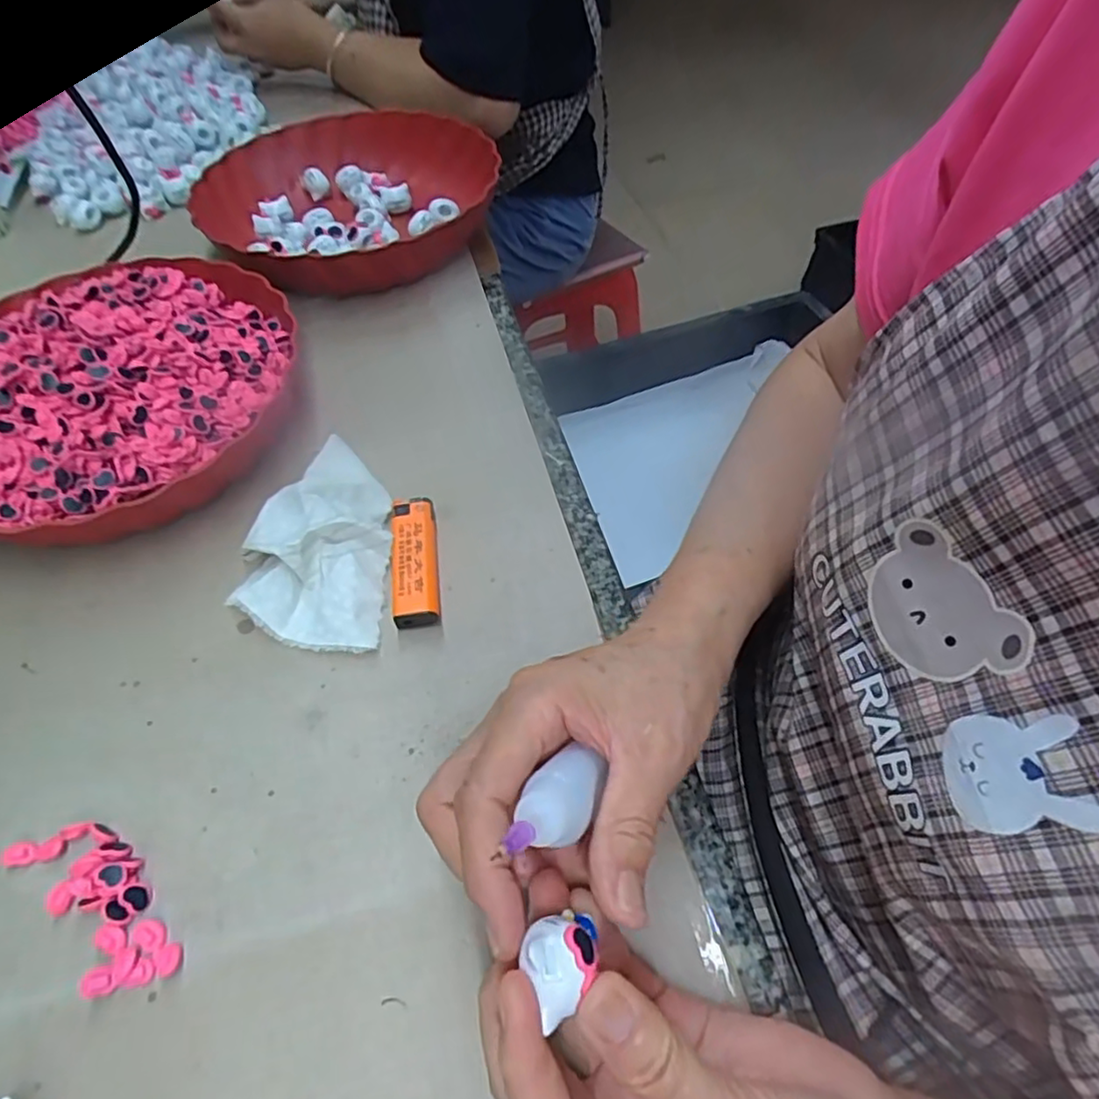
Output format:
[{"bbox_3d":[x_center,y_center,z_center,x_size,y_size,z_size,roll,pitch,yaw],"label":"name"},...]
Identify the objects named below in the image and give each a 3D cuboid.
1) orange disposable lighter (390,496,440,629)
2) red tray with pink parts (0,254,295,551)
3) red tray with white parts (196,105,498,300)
[{"bbox_3d":[-0.074,0.006,0.354,0.026,0.014,0.081,-7,54,-5],"label":"orange disposable lighter"},{"bbox_3d":[-0.280,-0.105,0.400,0.220,0.071,0.228,-5,53,-4],"label":"red tray with pink parts"},{"bbox_3d":[-0.164,-0.289,0.539,0.232,0.057,0.251,-9,54,-6],"label":"red tray with white parts"}]

